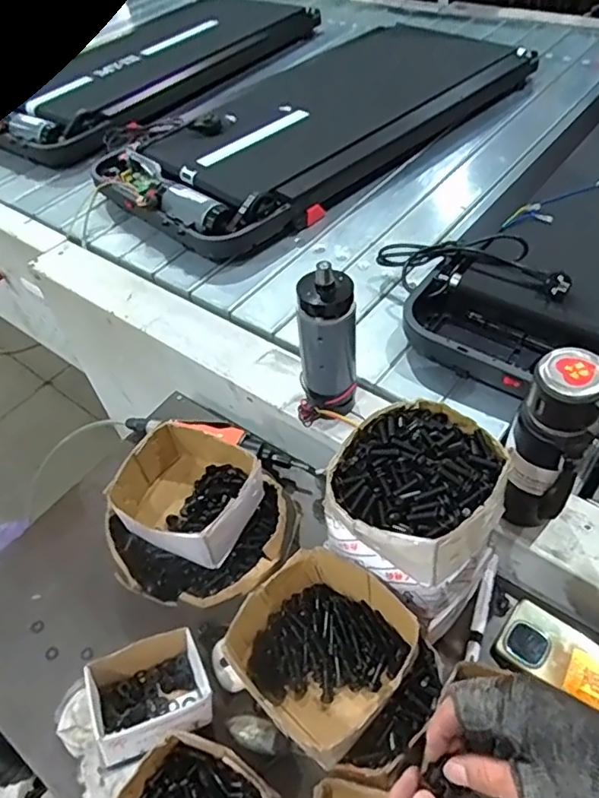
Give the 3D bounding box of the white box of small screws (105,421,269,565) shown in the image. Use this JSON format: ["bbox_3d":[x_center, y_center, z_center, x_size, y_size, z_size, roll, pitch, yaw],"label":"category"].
[{"bbox_3d":[-0.138,0.119,0.709,0.155,0.080,0.136,19,54,21],"label":"white box of small screws"}]

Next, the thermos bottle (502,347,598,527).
[{"bbox_3d":[0.261,0.057,0.607,0.076,0.242,0.069,19,54,21],"label":"thermos bottle"}]

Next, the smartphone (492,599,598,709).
[{"bbox_3d":[0.308,0.294,0.631,0.166,0.015,0.071,26,57,25],"label":"smartphone"}]

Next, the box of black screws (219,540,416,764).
[{"bbox_3d":[0.022,0.246,0.562,0.159,0.079,0.151,31,59,28],"label":"box of black screws"}]

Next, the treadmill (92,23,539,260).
[{"bbox_3d":[0.035,-0.676,1.321,1.000,0.150,0.538,-37,55,-23],"label":"treadmill"}]

